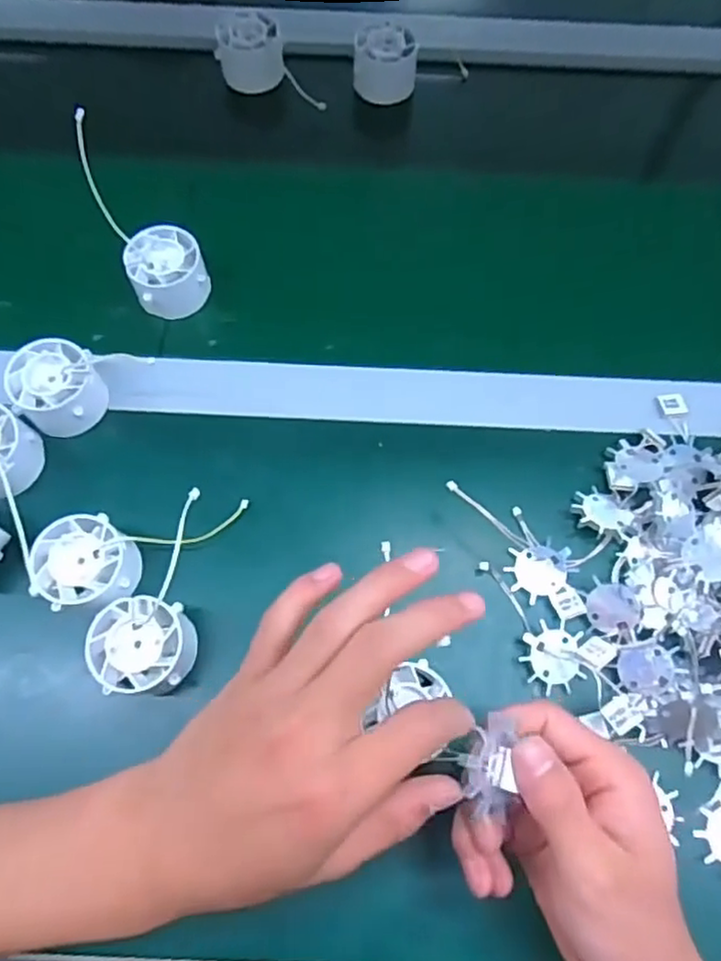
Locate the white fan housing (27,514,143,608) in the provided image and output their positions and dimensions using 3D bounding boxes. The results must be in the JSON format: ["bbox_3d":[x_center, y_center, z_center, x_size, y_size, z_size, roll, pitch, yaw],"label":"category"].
[{"bbox_3d":[-0.155,0.046,0.370,0.048,0.030,0.048,-7,69,-4],"label":"white fan housing"}]

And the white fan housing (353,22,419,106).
[{"bbox_3d":[0.020,-0.336,0.525,0.049,0.037,0.042,-1,69,-2],"label":"white fan housing"}]

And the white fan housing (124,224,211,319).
[{"bbox_3d":[-0.131,-0.143,0.447,0.047,0.032,0.051,0,69,-1],"label":"white fan housing"}]

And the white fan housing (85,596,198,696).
[{"bbox_3d":[-0.118,0.091,0.356,0.049,0.034,0.048,7,69,1],"label":"white fan housing"}]

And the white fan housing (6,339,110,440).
[{"bbox_3d":[-0.189,-0.057,0.410,0.049,0.040,0.047,13,69,4],"label":"white fan housing"}]

